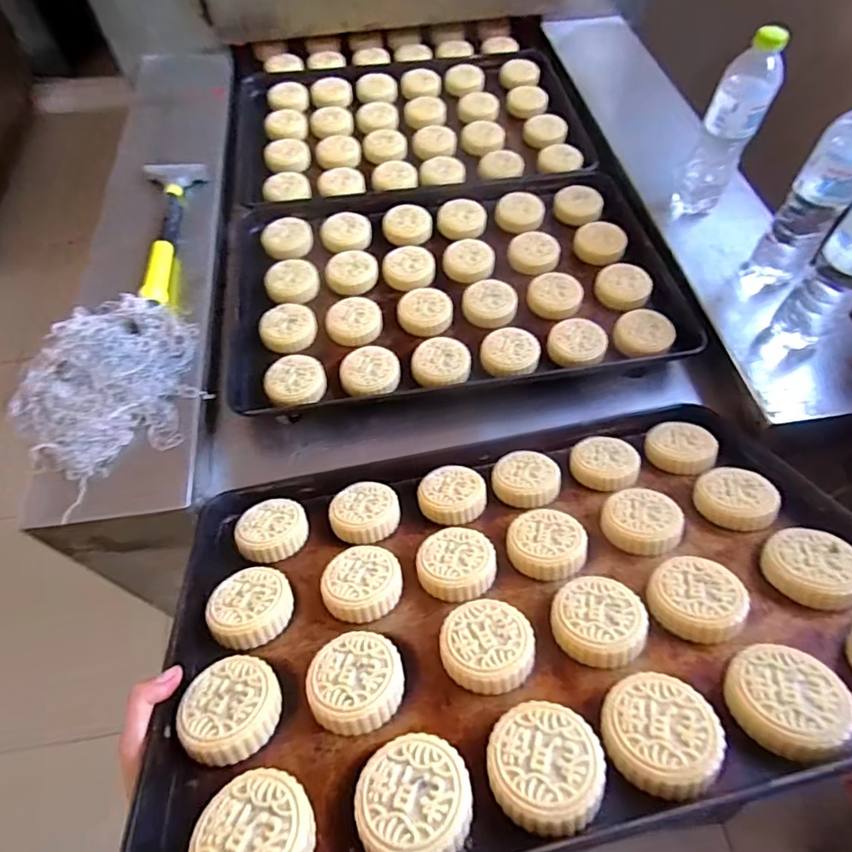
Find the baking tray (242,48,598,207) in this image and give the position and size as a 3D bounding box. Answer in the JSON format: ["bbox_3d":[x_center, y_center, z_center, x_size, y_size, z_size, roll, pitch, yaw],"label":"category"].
[{"bbox_3d":[-0.031,-0.559,0.974,0.587,0.029,0.399,-7,57,-1],"label":"baking tray"}]

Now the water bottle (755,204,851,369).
[{"bbox_3d":[0.435,-0.157,0.571,0.066,0.236,0.068,38,66,24],"label":"water bottle"}]

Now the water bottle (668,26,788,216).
[{"bbox_3d":[0.399,-0.393,0.728,0.072,0.246,0.067,24,61,17],"label":"water bottle"}]

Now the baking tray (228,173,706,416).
[{"bbox_3d":[0.021,-0.221,0.769,0.596,0.027,0.394,-8,57,-2],"label":"baking tray"}]

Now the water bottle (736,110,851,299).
[{"bbox_3d":[0.448,-0.255,0.631,0.069,0.234,0.071,33,65,22],"label":"water bottle"}]

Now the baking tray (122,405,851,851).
[{"bbox_3d":[0.089,0.134,0.484,0.594,0.035,0.393,-11,32,-6],"label":"baking tray"}]

